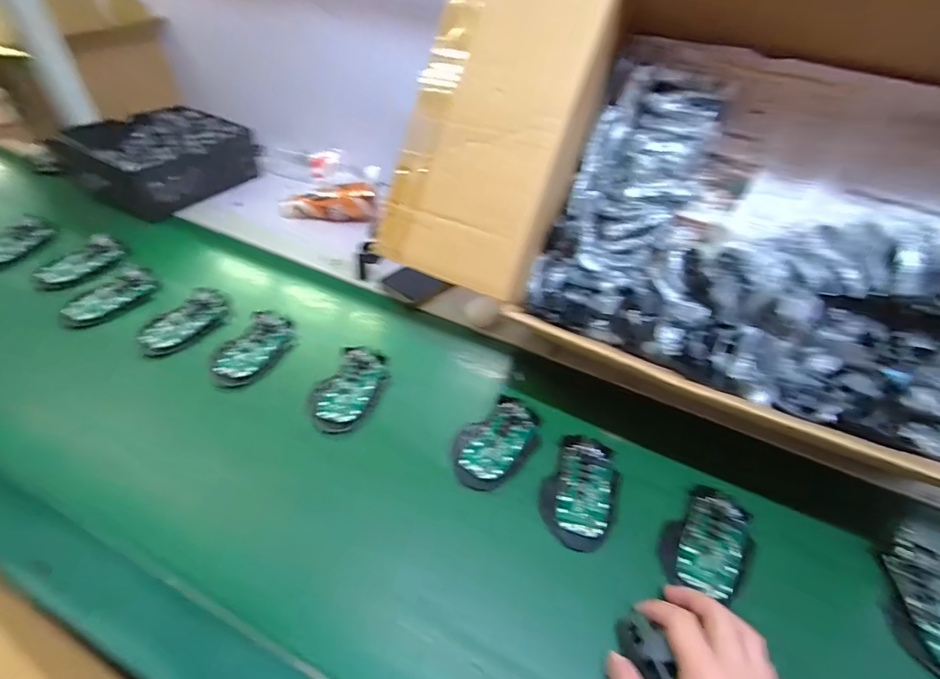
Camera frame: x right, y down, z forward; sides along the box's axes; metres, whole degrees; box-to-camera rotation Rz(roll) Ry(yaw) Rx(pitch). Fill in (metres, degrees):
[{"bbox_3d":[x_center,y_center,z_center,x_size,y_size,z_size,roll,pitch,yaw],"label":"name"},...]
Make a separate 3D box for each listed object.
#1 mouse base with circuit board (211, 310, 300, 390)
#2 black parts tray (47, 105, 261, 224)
[{"bbox_3d":[-0.269,0.010,0.547,0.065,0.024,0.112,21,46,15],"label":"mouse base with circuit board"},{"bbox_3d":[-0.534,-0.311,0.773,0.201,0.098,0.243,20,46,14],"label":"black parts tray"}]

